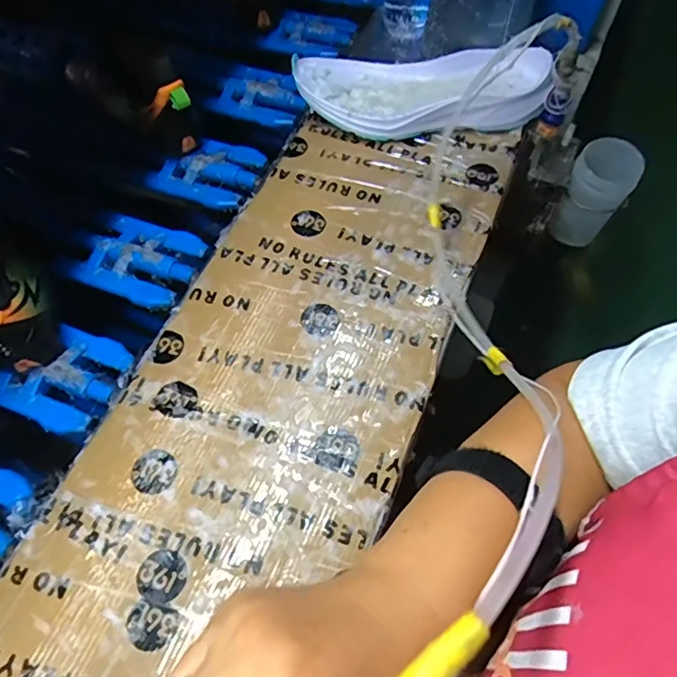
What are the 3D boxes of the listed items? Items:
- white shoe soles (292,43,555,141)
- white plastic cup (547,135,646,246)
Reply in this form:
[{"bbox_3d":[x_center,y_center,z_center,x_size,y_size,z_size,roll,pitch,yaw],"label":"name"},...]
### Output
[{"bbox_3d":[0.090,-0.270,0.587,0.268,0.049,0.111,-4,61,-2],"label":"white shoe soles"},{"bbox_3d":[0.329,-0.187,0.699,0.074,0.121,0.075,27,68,12],"label":"white plastic cup"}]

